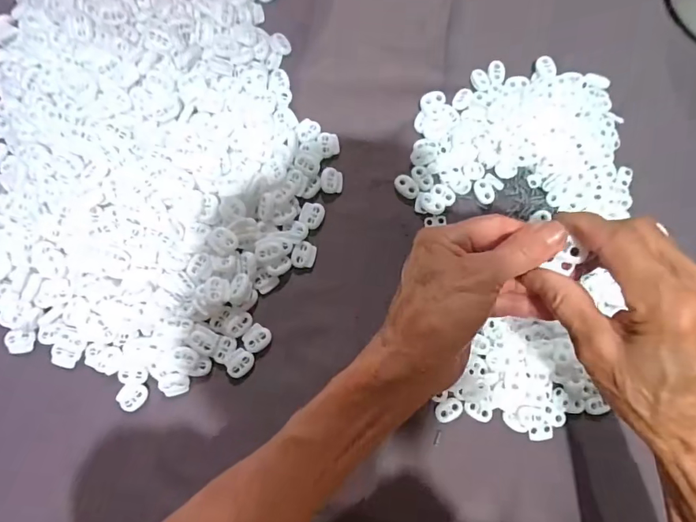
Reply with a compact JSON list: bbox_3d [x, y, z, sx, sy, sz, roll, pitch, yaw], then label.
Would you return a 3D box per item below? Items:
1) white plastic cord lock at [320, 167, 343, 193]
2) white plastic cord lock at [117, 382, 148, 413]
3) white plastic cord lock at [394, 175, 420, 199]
[{"bbox_3d":[-0.013,-0.068,0.368,0.018,0.005,0.022,-1,81,-1],"label":"white plastic cord lock"},{"bbox_3d":[-0.165,0.104,0.335,0.018,0.006,0.021,38,83,5],"label":"white plastic cord lock"},{"bbox_3d":[0.050,-0.063,0.370,0.023,0.004,0.014,40,83,5],"label":"white plastic cord lock"}]

